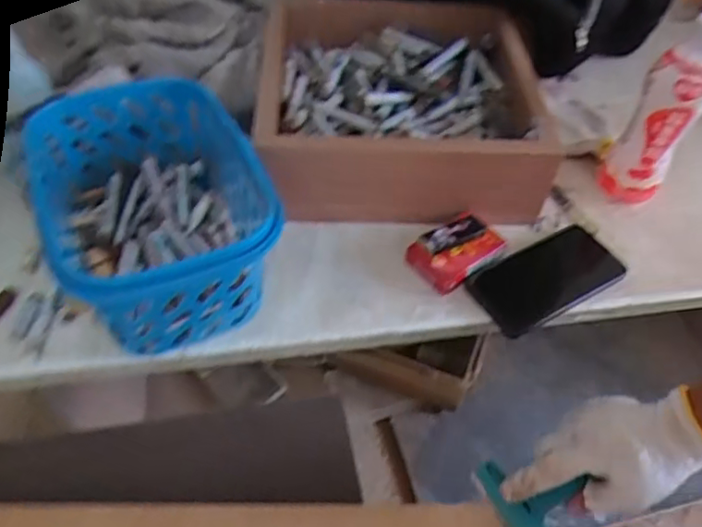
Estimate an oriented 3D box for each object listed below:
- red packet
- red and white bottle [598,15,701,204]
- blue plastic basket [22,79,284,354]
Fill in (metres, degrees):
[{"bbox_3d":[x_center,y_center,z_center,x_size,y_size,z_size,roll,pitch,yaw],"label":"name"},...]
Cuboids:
[{"bbox_3d":[0.105,-0.015,0.593,0.088,0.029,0.060,-31,59,-26],"label":"red packet"},{"bbox_3d":[0.325,-0.154,0.617,0.063,0.192,0.064,37,57,24],"label":"red and white bottle"},{"bbox_3d":[-0.173,-0.045,0.534,0.174,0.112,0.243,-20,54,-19],"label":"blue plastic basket"}]

